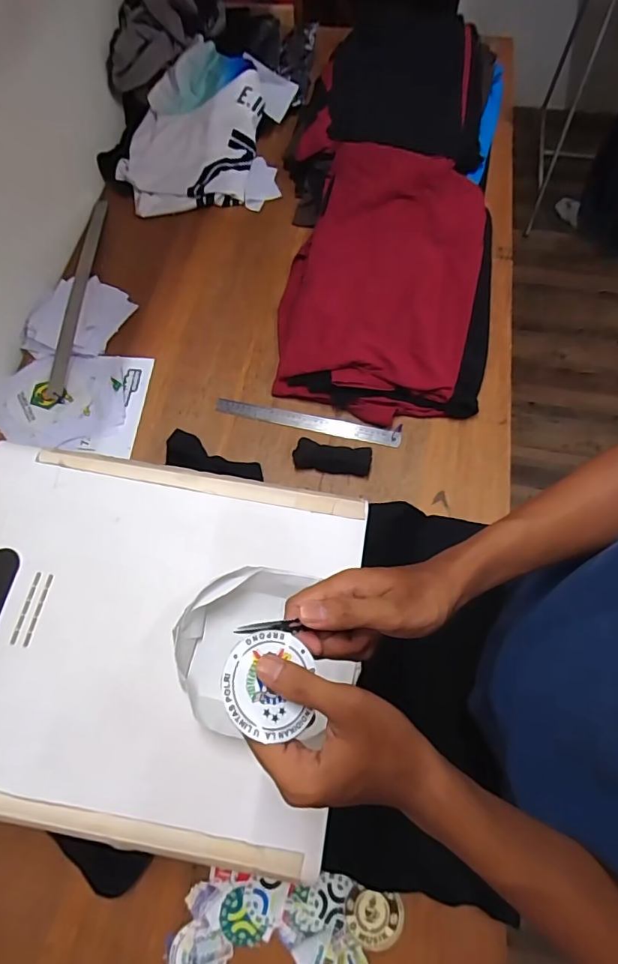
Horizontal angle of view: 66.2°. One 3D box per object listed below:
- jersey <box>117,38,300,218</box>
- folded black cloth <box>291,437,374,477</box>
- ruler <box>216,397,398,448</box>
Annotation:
[{"bbox_3d":[-0.224,-0.769,1.010,0.348,0.128,0.362,2,67,2],"label":"jersey"},{"bbox_3d":[0.039,-0.041,0.780,0.124,0.027,0.044,8,67,4],"label":"folded black cloth"},{"bbox_3d":[-0.003,-0.104,0.819,0.320,0.006,0.030,12,78,6],"label":"ruler"}]

